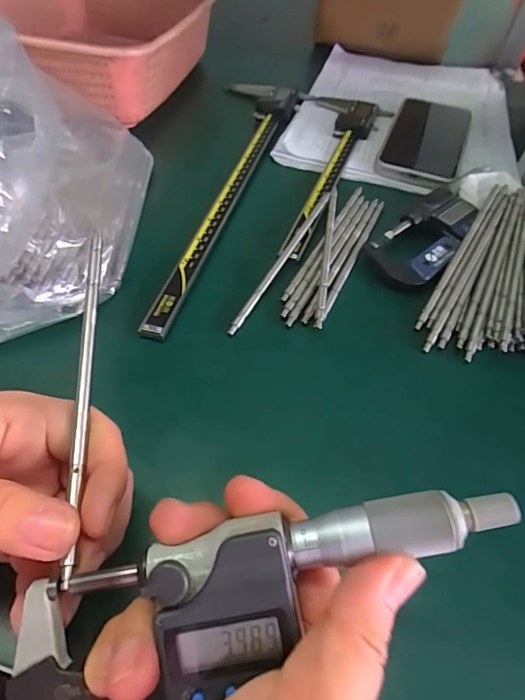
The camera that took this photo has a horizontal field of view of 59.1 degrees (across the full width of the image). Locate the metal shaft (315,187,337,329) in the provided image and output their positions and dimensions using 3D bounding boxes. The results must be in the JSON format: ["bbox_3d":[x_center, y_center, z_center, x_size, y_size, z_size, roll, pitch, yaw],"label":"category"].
[{"bbox_3d":[0.047,-0.073,0.334,0.006,0.006,0.154,10,51,2],"label":"metal shaft"}]

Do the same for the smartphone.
[{"bbox_3d":[0.157,-0.203,0.446,0.071,0.010,0.148,21,52,10],"label":"smartphone"}]

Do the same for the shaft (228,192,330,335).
[{"bbox_3d":[0.016,-0.067,0.328,0.006,0.006,0.159,24,53,13],"label":"shaft"}]

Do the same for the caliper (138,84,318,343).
[{"bbox_3d":[-0.041,-0.151,0.396,0.073,0.019,0.368,17,51,7],"label":"caliper"}]

